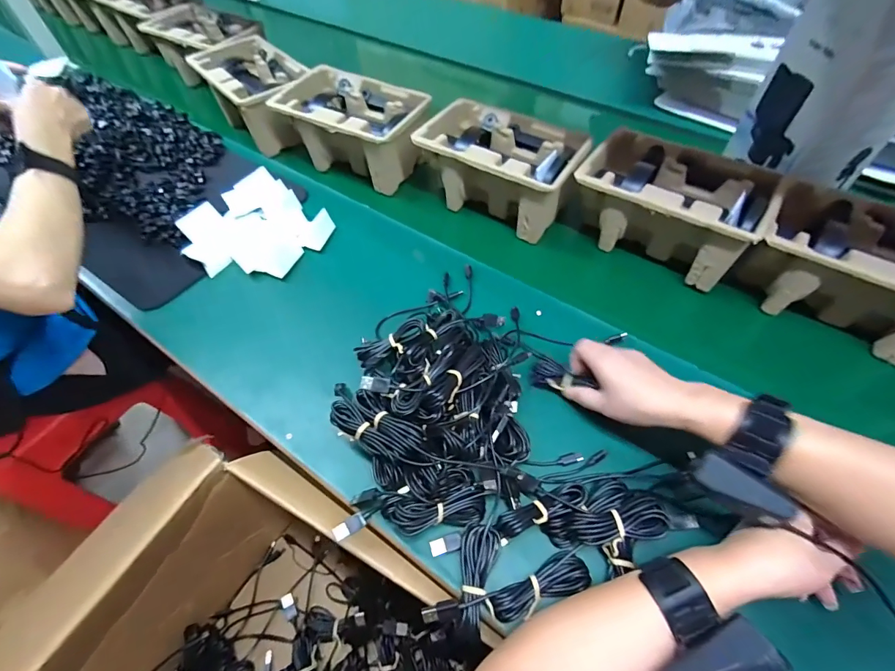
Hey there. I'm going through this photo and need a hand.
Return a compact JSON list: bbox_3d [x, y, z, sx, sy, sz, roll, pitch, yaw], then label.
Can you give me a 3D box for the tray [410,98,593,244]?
[{"bbox_3d":[0.077,-0.243,0.619,0.229,0.115,0.150,22,54,15],"label":"tray"}]

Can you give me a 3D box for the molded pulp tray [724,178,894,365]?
[{"bbox_3d":[0.481,-0.069,0.494,0.218,0.124,0.139,31,57,20],"label":"molded pulp tray"}]

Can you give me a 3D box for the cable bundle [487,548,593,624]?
[{"bbox_3d":[0.081,0.217,0.351,0.088,0.015,0.031,-20,55,-17],"label":"cable bundle"}]

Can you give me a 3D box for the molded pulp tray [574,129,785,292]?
[{"bbox_3d":[0.294,-0.173,0.557,0.218,0.109,0.147,33,57,21],"label":"molded pulp tray"}]

